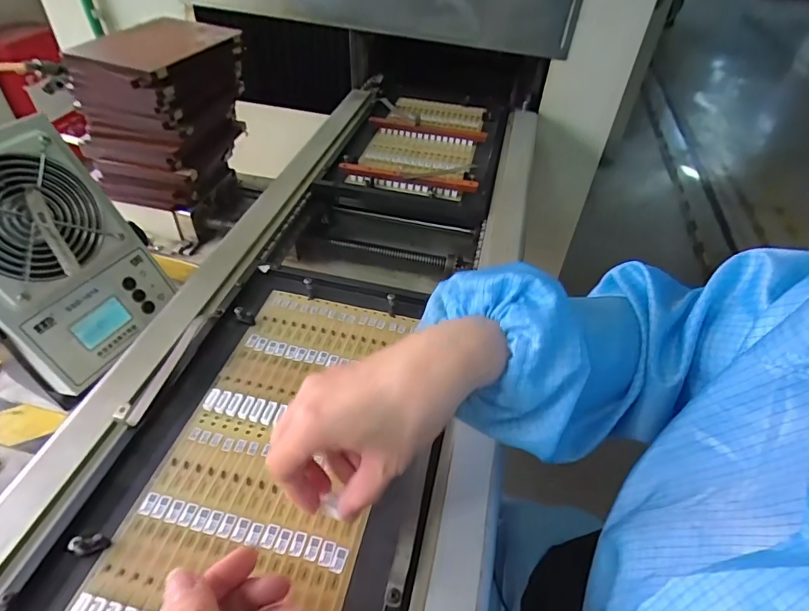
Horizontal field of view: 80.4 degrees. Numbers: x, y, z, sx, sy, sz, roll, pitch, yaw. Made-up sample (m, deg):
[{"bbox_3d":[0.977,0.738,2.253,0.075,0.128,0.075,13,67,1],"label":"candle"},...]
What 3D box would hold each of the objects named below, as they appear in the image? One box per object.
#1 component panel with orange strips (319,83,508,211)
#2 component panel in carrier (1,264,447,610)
[{"bbox_3d":[0.039,-0.272,0.767,0.233,0.055,0.378,13,45,7],"label":"component panel with orange strips"},{"bbox_3d":[-0.088,0.096,0.374,0.226,0.027,0.346,12,45,8],"label":"component panel in carrier"}]

